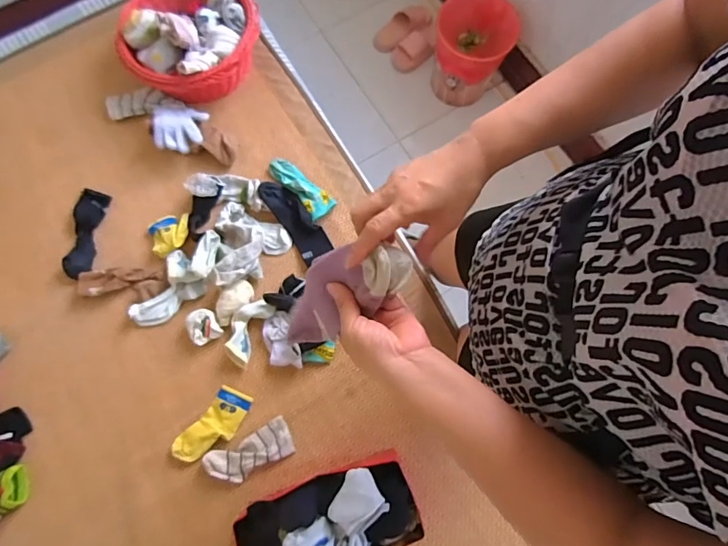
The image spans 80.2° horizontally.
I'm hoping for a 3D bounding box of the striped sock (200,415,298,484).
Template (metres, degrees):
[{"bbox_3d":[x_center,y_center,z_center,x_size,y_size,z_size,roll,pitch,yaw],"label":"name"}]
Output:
[{"bbox_3d":[-0.204,0.322,0.772,0.153,0.014,0.067,-26,79,-7],"label":"striped sock"}]

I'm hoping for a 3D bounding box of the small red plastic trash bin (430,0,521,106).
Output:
[{"bbox_3d":[0.328,-0.683,1.368,0.239,0.246,0.244,25,78,5],"label":"small red plastic trash bin"}]

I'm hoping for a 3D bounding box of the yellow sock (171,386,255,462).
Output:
[{"bbox_3d":[-0.273,0.279,0.785,0.073,0.012,0.152,38,79,7],"label":"yellow sock"}]

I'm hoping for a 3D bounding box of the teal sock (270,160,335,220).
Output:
[{"bbox_3d":[-0.131,-0.176,0.872,0.157,0.022,0.056,41,79,8],"label":"teal sock"}]

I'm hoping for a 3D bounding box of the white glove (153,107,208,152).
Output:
[{"bbox_3d":[-0.371,-0.294,0.868,0.096,0.034,0.097,0,77,-1],"label":"white glove"}]

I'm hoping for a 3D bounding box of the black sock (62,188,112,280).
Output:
[{"bbox_3d":[-0.557,-0.079,0.859,0.063,0.008,0.178,6,77,0],"label":"black sock"}]

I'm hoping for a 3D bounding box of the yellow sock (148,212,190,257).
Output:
[{"bbox_3d":[-0.385,-0.082,0.859,0.086,0.027,0.080,0,77,-1],"label":"yellow sock"}]

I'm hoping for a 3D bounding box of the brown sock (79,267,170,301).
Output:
[{"bbox_3d":[-0.468,0.017,0.832,0.167,0.021,0.061,5,77,0],"label":"brown sock"}]

